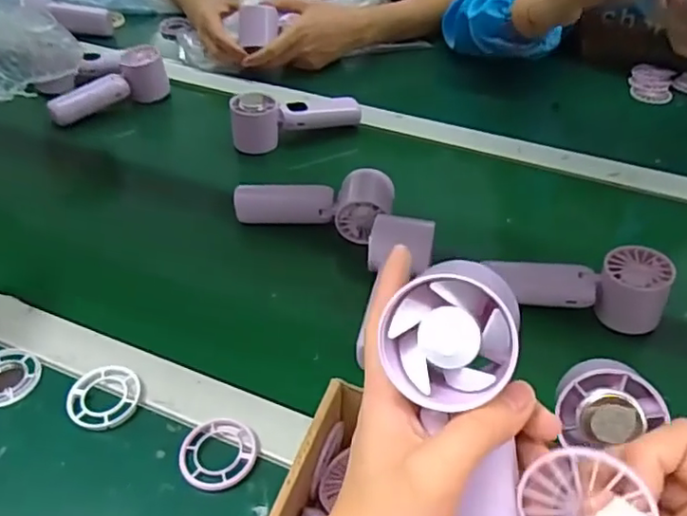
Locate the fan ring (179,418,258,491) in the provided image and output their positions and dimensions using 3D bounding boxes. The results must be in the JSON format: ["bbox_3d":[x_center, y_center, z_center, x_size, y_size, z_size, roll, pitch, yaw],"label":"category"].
[{"bbox_3d":[-0.088,0.137,0.435,0.053,0.011,0.056,1,45,-1],"label":"fan ring"}]

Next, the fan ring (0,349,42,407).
[{"bbox_3d":[-0.266,0.095,0.484,0.054,0.010,0.054,1,45,-1],"label":"fan ring"}]

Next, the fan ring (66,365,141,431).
[{"bbox_3d":[-0.182,0.105,0.469,0.053,0.006,0.054,1,45,-1],"label":"fan ring"}]

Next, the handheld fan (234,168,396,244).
[{"bbox_3d":[-0.027,-0.058,0.621,0.162,0.048,0.072,12,46,10],"label":"handheld fan"}]

